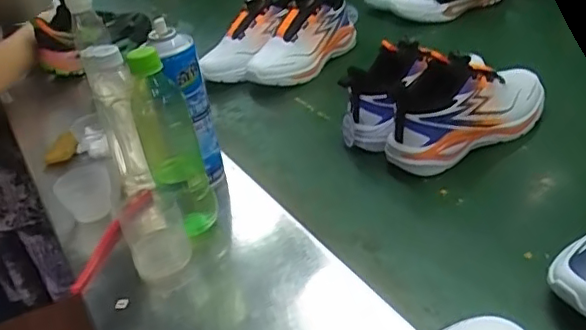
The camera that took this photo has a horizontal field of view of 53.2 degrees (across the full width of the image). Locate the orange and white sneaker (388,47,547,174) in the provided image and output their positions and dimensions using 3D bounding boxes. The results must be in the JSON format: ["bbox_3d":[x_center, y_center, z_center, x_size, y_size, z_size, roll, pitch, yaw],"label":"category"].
[{"bbox_3d":[0.221,-0.082,0.764,0.241,0.130,0.098,-22,33,-19],"label":"orange and white sneaker"}]

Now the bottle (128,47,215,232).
[{"bbox_3d":[-0.131,-0.020,0.632,0.058,0.216,0.076,-17,32,-11],"label":"bottle"}]

